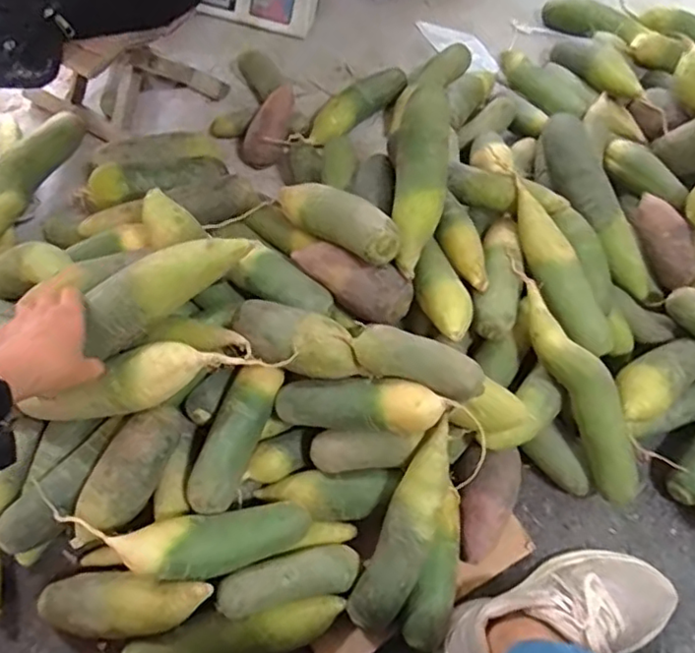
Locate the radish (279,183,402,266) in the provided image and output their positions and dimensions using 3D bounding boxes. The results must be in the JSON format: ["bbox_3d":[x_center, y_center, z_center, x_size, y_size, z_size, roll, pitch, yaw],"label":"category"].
[{"bbox_3d":[-0.014,-0.117,0.685,0.044,0.055,0.206,-36,39,-17],"label":"radish"}]

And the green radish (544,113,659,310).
[{"bbox_3d":[0.319,-0.153,0.794,0.055,0.055,0.275,-21,78,-11],"label":"green radish"}]

